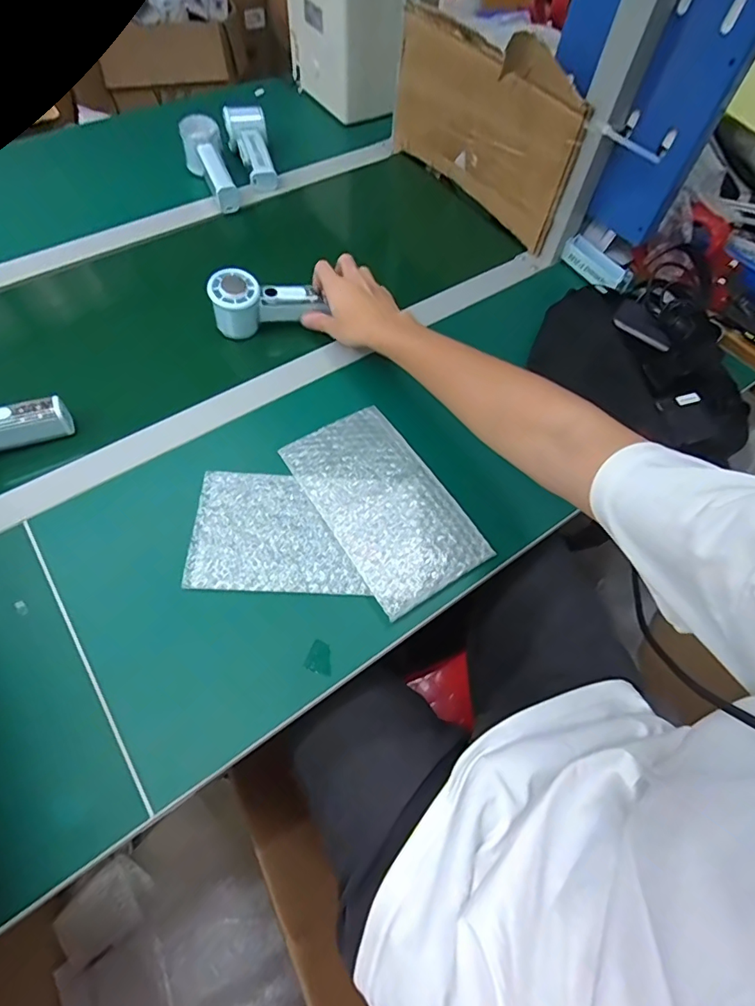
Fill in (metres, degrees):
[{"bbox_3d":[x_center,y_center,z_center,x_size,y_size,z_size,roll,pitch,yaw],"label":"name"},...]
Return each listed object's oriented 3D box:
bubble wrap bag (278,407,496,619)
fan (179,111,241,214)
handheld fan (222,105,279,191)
[{"bbox_3d":[0.004,-0.005,0.496,0.123,0.012,0.217,-28,66,-18],"label":"bubble wrap bag"},{"bbox_3d":[-0.244,-0.504,0.727,0.058,0.054,0.155,-25,82,-16],"label":"fan"},{"bbox_3d":[-0.189,-0.549,0.758,0.060,0.040,0.141,-20,79,-14],"label":"handheld fan"}]

